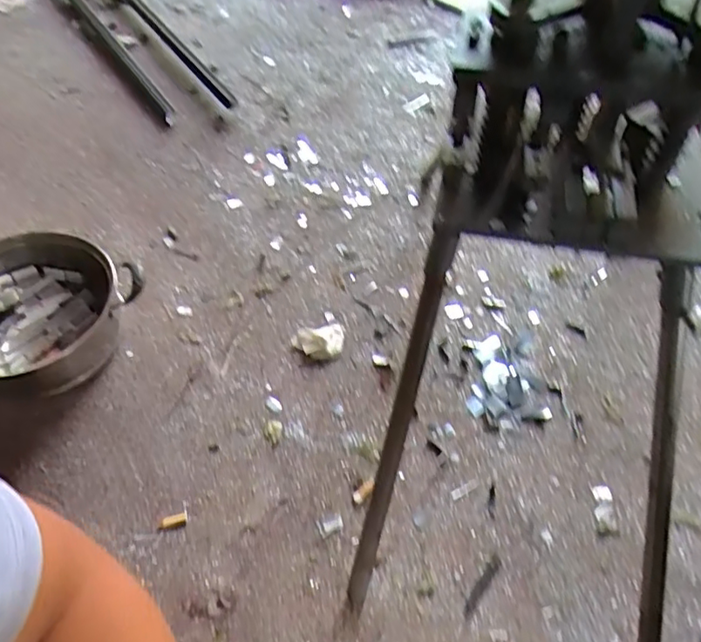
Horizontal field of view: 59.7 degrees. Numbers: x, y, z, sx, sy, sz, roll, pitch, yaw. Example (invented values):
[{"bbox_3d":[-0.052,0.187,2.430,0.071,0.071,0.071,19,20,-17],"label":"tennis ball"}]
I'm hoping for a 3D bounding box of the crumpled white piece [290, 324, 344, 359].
[{"bbox_3d":[-0.048,0.035,0.968,0.082,0.024,0.064,-14,54,-12],"label":"crumpled white piece"}]

